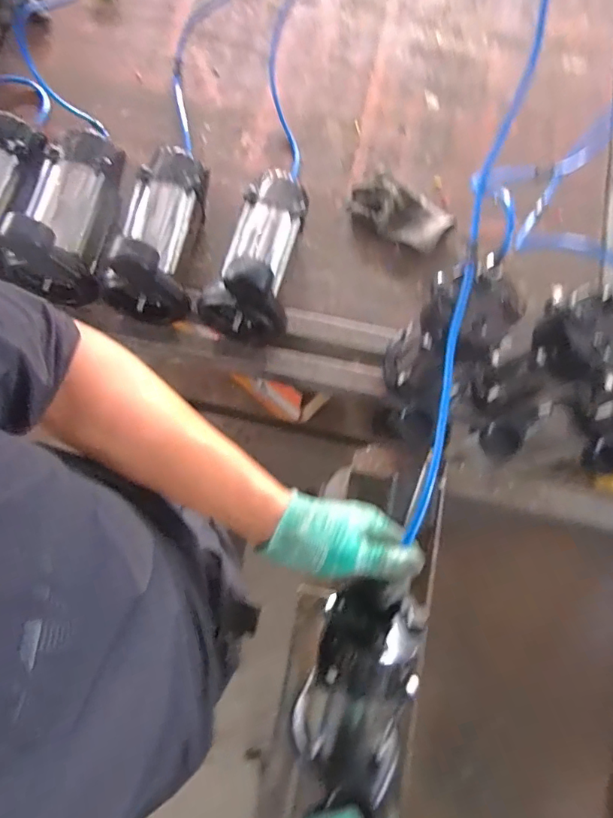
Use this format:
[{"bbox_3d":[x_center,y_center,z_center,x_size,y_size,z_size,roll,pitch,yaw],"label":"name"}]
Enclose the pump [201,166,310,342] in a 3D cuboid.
[{"bbox_3d":[-0.073,-0.232,0.675,0.117,0.164,0.233,8,76,0],"label":"pump"}]

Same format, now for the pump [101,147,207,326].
[{"bbox_3d":[-0.211,-0.255,0.679,0.112,0.153,0.230,6,76,-1],"label":"pump"}]

